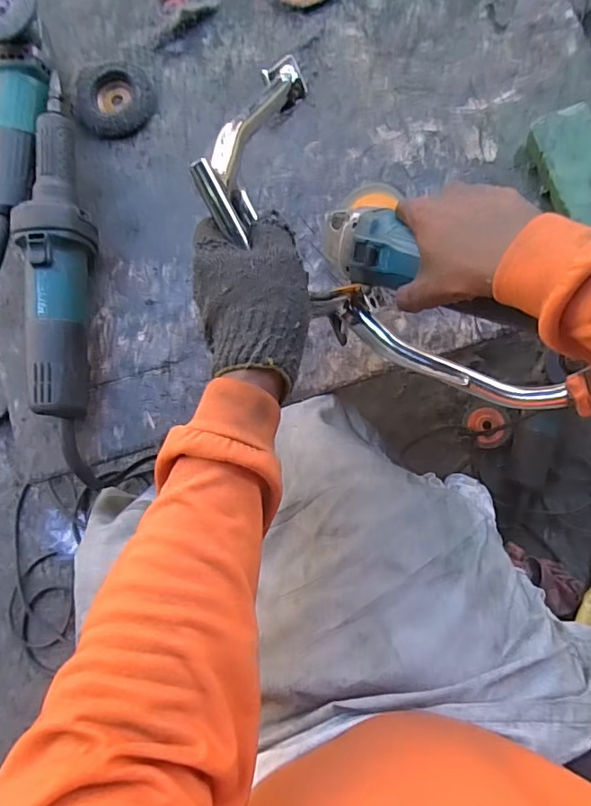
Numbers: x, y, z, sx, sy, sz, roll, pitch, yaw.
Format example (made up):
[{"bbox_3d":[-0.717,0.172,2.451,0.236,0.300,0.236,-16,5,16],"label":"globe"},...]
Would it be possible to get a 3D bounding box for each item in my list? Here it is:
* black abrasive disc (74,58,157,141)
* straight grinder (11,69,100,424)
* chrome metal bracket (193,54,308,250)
[{"bbox_3d":[-0.220,-0.365,0.597,0.104,0.016,0.093,34,89,8],"label":"black abrasive disc"},{"bbox_3d":[-0.260,-0.166,0.554,0.066,0.078,0.362,4,85,6],"label":"straight grinder"},{"bbox_3d":[-0.032,-0.225,0.418,0.039,0.046,0.238,10,56,7],"label":"chrome metal bracket"}]

